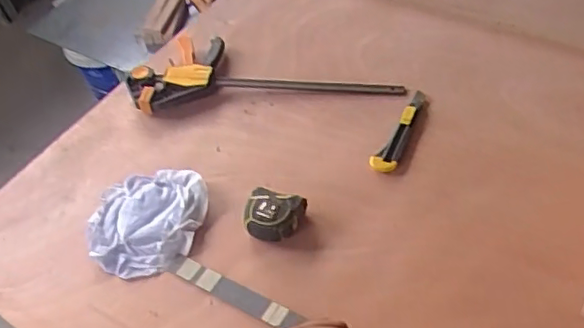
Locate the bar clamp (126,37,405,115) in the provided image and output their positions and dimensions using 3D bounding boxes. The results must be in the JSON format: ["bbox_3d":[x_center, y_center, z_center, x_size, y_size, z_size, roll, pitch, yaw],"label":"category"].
[{"bbox_3d":[-0.046,-0.161,1.073,0.471,0.047,0.210,1,43,8],"label":"bar clamp"}]

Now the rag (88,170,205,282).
[{"bbox_3d":[-0.204,0.079,0.872,0.171,0.033,0.167,-9,48,2],"label":"rag"}]

